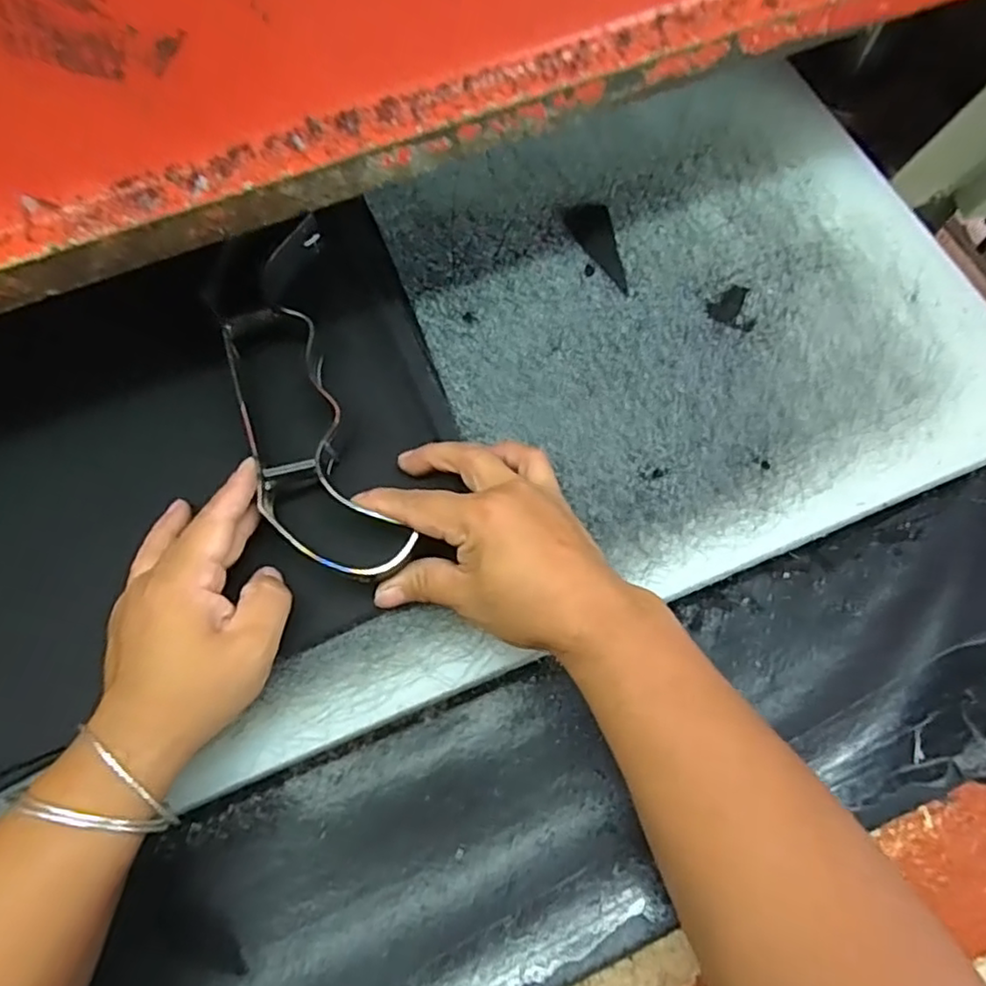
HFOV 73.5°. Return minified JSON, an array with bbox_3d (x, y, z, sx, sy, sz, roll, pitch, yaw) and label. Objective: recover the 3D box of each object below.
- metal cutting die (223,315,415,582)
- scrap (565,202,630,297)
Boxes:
[{"bbox_3d":[-0.106,-0.028,0.370,0.065,0.025,0.178,-26,75,-8],"label":"metal cutting die"},{"bbox_3d":[0.072,-0.169,0.454,0.030,0.004,0.075,-11,69,-5],"label":"scrap"}]

